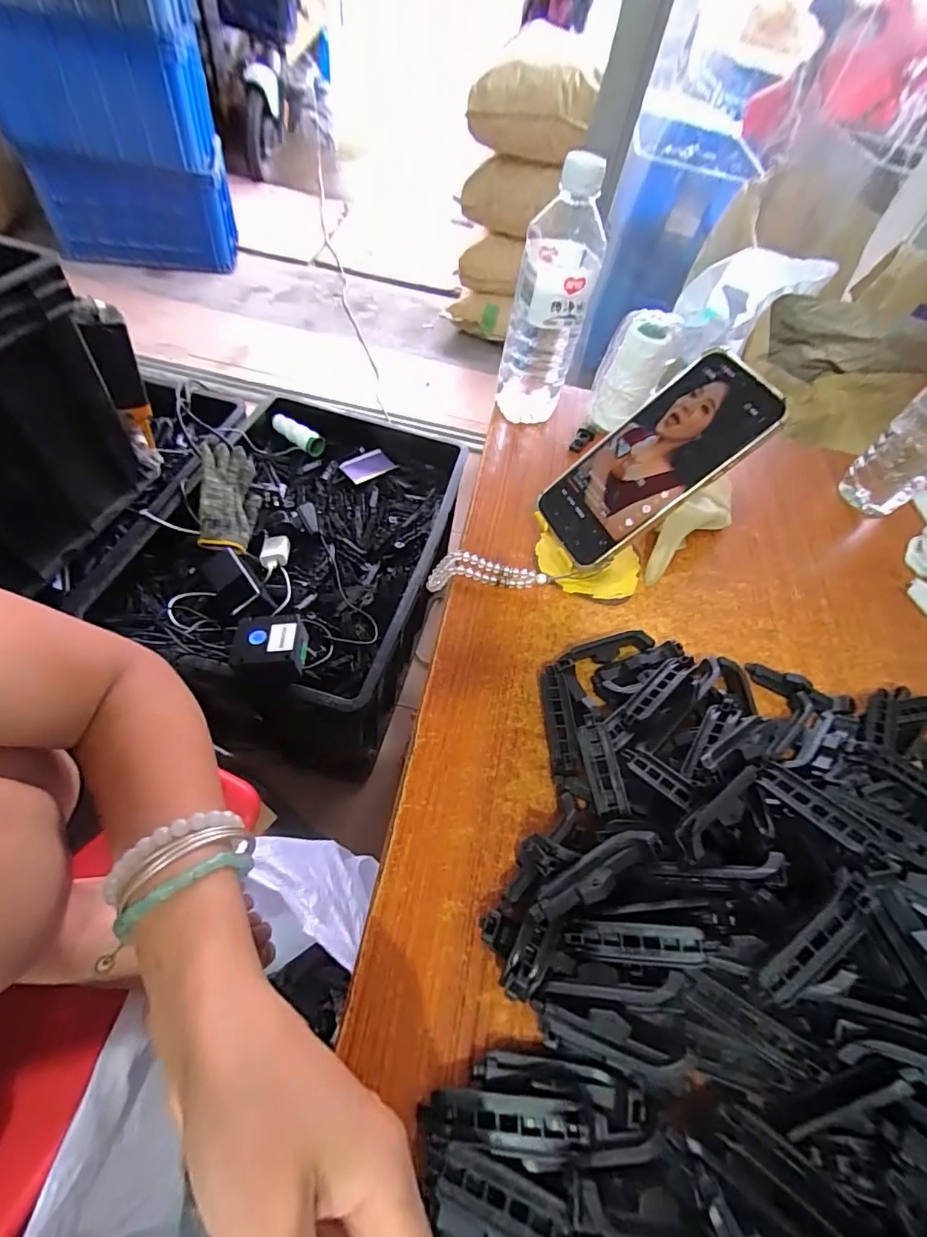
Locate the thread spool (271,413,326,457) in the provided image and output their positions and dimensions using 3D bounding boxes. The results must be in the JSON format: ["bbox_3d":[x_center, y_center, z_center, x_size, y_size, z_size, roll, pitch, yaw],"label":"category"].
[{"bbox_3d":[-0.327,-0.364,0.965,0.120,0.040,0.037,34,57,2],"label":"thread spool"}]

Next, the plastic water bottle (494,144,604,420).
[{"bbox_3d":[0.080,-0.284,0.470,0.070,0.218,0.058,11,55,-2],"label":"plastic water bottle"}]

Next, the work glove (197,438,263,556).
[{"bbox_3d":[-0.387,-0.203,0.815,0.032,0.104,0.215,-19,73,22],"label":"work glove"}]

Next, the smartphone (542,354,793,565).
[{"bbox_3d":[0.135,-0.113,0.360,0.165,0.005,0.077,-38,59,21],"label":"smartphone"}]

